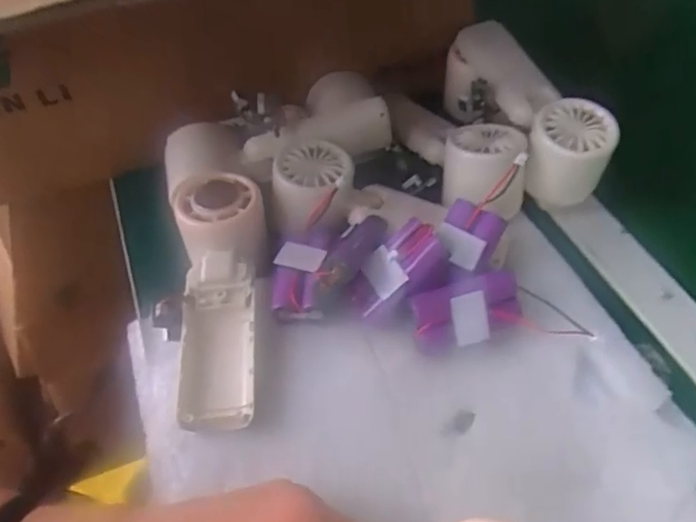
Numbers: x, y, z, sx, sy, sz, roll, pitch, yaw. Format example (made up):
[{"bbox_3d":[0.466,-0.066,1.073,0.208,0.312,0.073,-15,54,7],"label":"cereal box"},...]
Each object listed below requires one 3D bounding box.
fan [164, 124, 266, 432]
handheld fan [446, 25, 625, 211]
[{"bbox_3d":[-0.080,0.015,0.381,0.057,0.054,0.182,-7,65,-3],"label":"fan"},{"bbox_3d":[0.123,-0.111,0.454,0.063,0.064,0.168,-24,51,-17],"label":"handheld fan"}]

